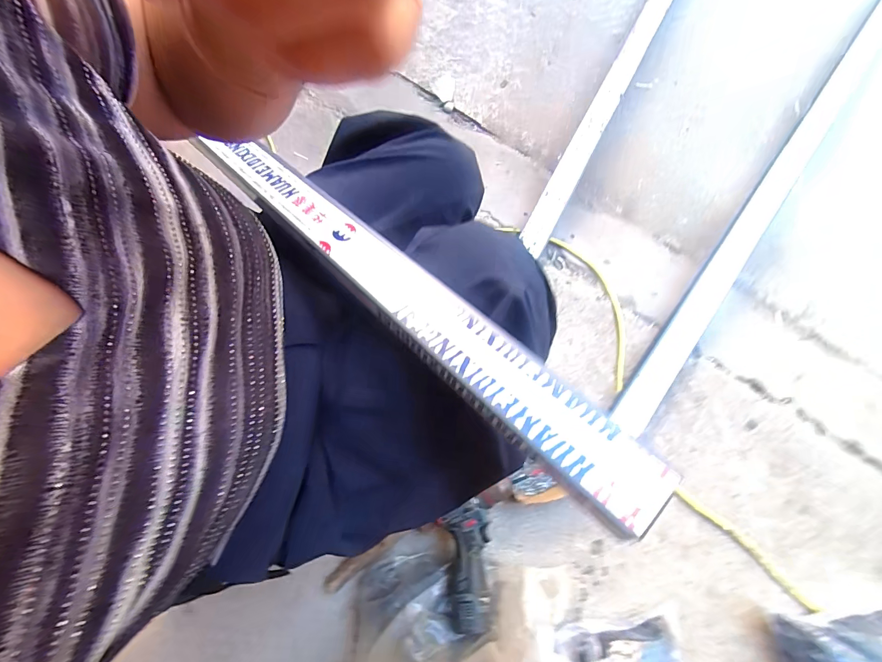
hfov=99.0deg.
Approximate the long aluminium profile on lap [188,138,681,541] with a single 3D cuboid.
[{"bbox_3d":[-0.056,-0.045,0.333,0.517,0.030,0.055,39,75,25],"label":"long aluminium profile on lap"}]

